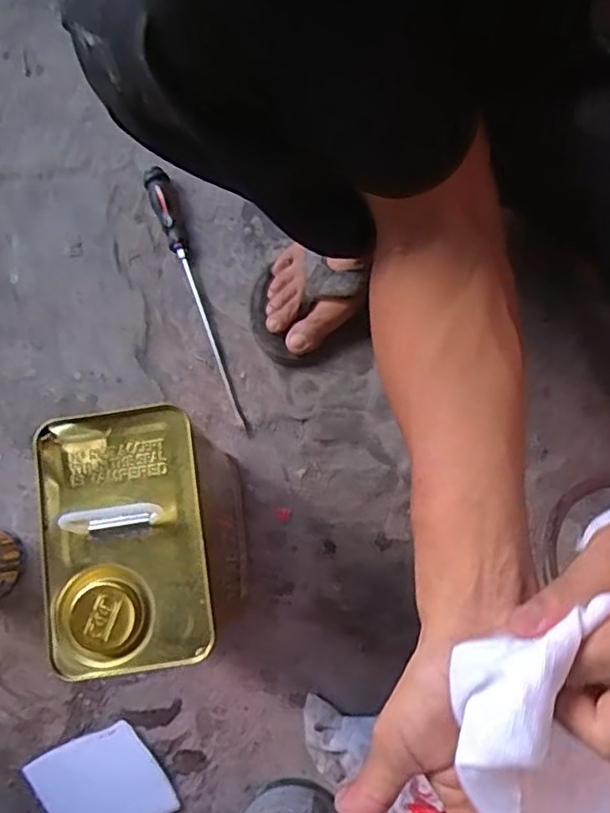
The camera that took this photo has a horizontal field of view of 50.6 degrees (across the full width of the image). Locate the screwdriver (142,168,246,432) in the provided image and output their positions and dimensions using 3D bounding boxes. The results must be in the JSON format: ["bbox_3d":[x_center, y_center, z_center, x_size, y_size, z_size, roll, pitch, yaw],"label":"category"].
[{"bbox_3d":[-0.116,-0.125,0.692,0.027,0.028,0.302,-21,77,-4],"label":"screwdriver"}]

